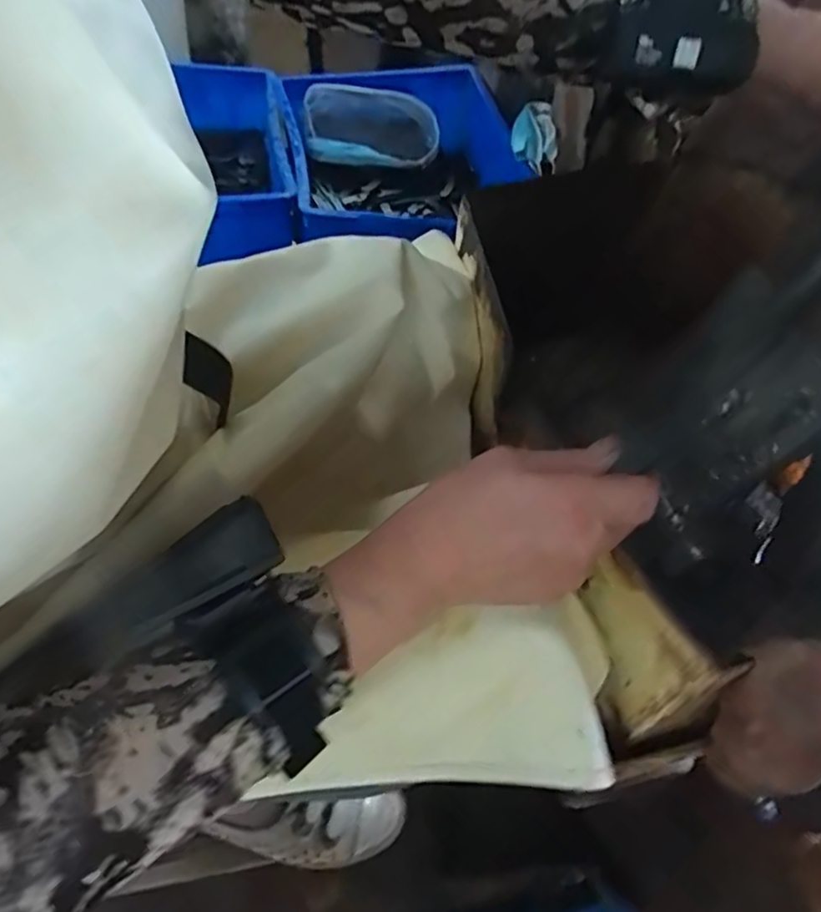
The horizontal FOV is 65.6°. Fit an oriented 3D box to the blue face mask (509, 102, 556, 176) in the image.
[{"bbox_3d":[0.150,-0.392,0.779,0.046,0.052,0.069,-7,54,-11],"label":"blue face mask"}]

